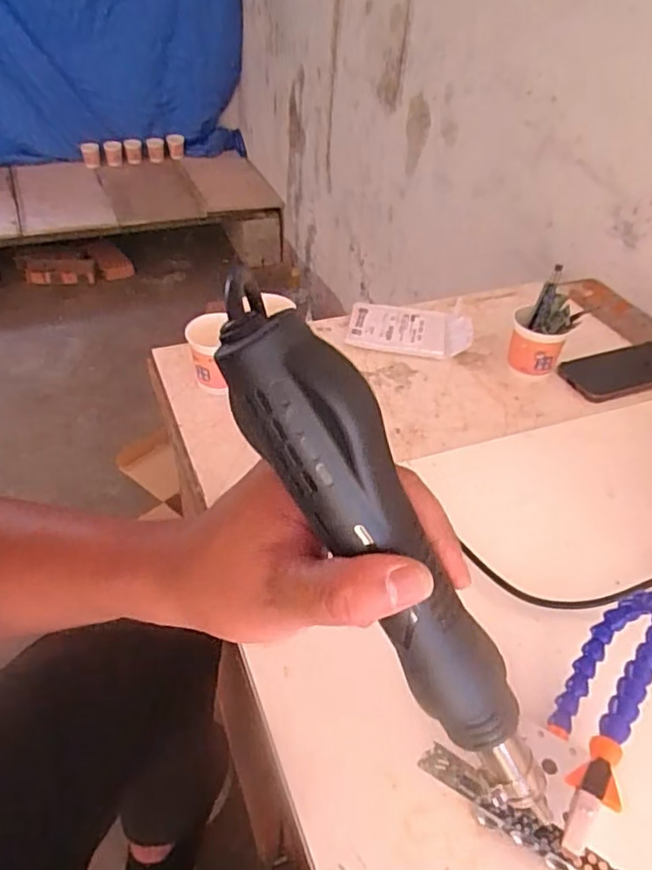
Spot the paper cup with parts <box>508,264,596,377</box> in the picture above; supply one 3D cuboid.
[{"bbox_3d":[0.264,-0.131,0.759,0.074,0.098,0.083,13,42,12],"label":"paper cup with parts"}]

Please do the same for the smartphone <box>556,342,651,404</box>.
[{"bbox_3d":[0.369,-0.081,0.785,0.155,0.016,0.079,-13,43,-18],"label":"smartphone"}]

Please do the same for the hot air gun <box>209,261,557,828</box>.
[{"bbox_3d":[0.029,0.054,0.244,0.048,0.243,0.037,-11,26,43],"label":"hot air gun"}]

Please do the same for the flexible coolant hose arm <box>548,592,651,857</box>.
[{"bbox_3d":[0.163,0.173,0.384,0.038,0.112,0.192,26,46,25],"label":"flexible coolant hose arm"}]

